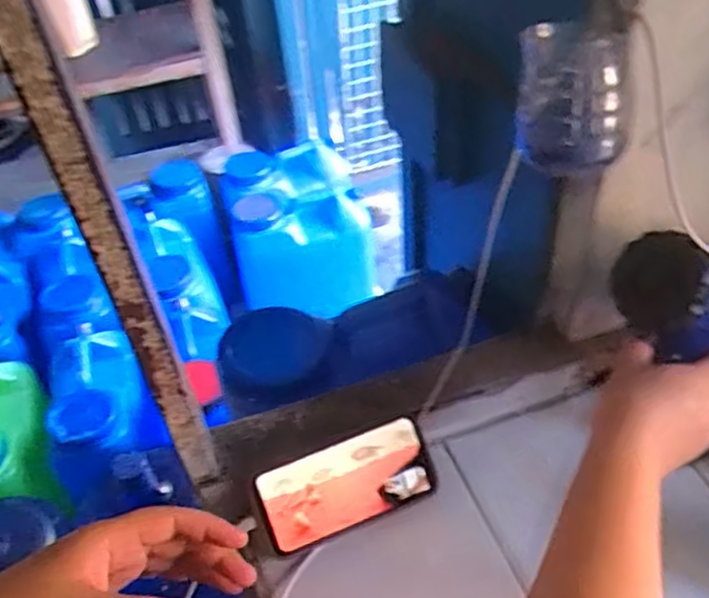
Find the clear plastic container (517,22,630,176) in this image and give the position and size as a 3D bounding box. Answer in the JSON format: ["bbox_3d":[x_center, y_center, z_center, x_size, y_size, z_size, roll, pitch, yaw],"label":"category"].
[{"bbox_3d":[0.154,-0.139,0.492,0.066,0.091,0.067,-8,45,-2],"label":"clear plastic container"}]

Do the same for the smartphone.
[{"bbox_3d":[-0.006,0.166,0.627,0.157,0.007,0.075,-20,86,-12],"label":"smartphone"}]

